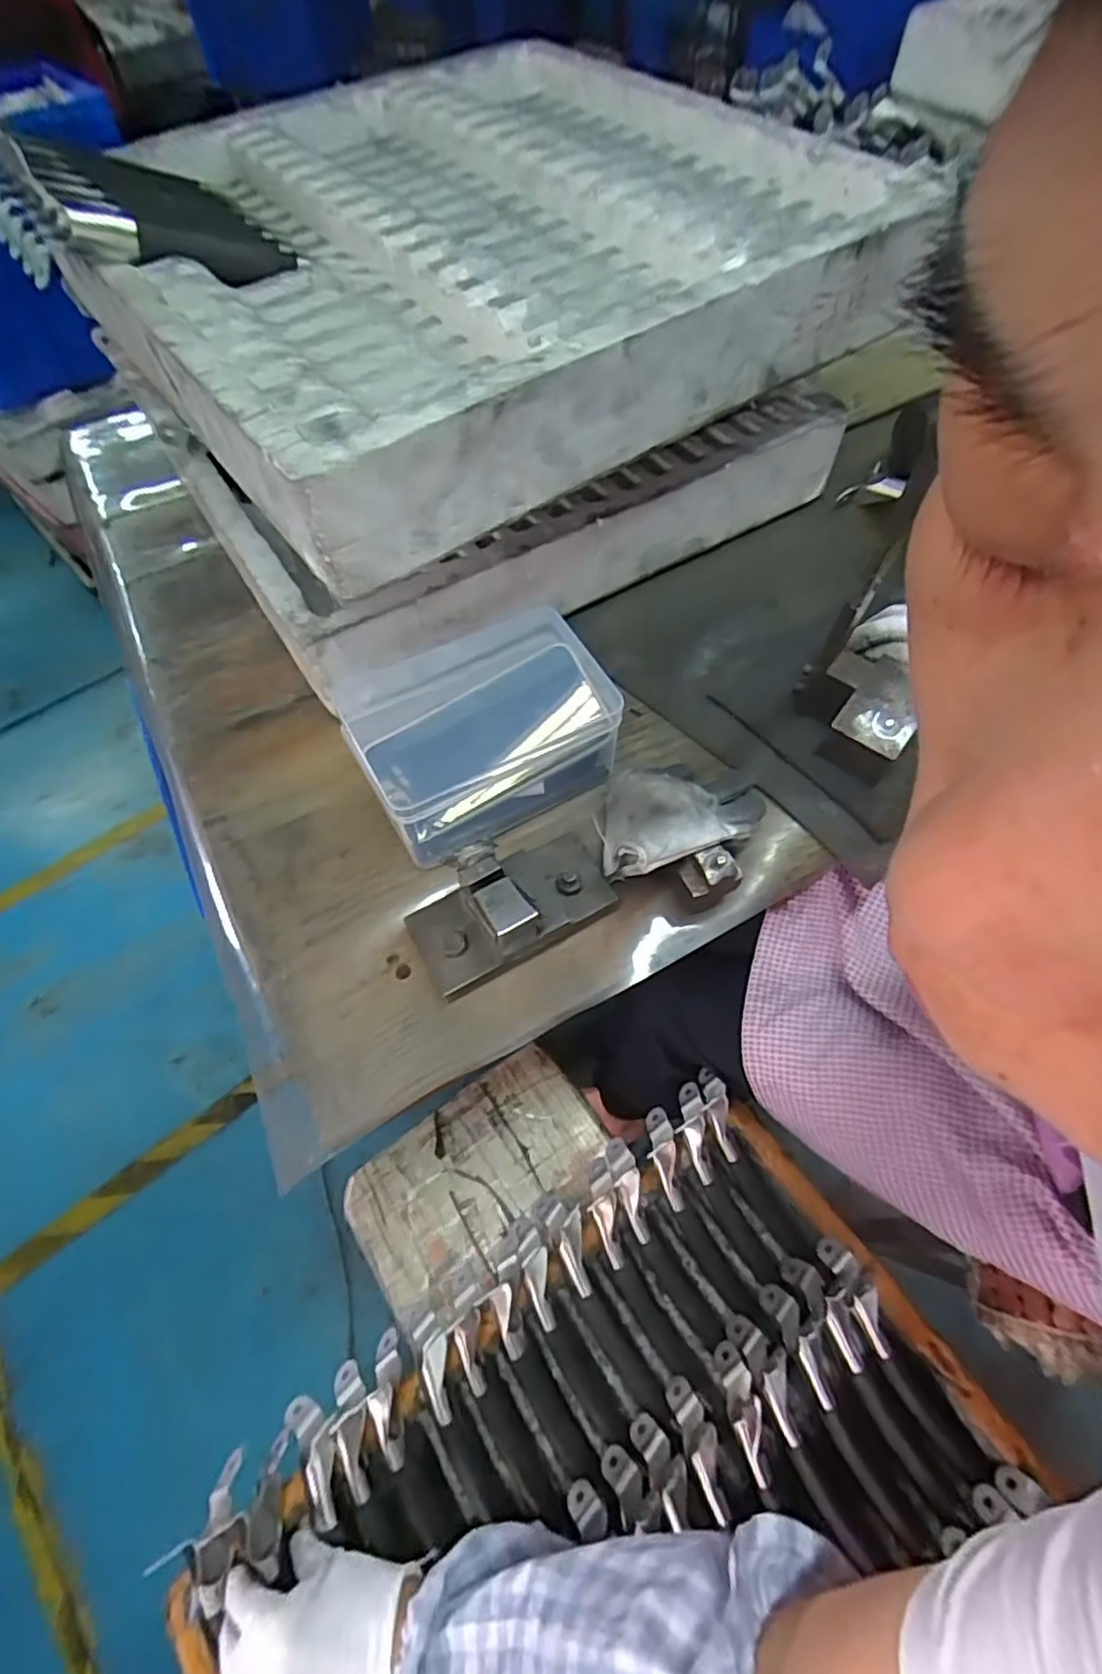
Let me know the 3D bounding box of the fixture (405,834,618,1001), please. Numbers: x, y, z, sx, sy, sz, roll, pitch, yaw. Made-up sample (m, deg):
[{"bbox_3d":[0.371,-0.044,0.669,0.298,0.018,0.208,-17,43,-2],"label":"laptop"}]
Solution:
[{"bbox_3d":[-0.027,0.036,0.419,0.132,0.062,0.069,-30,64,-15],"label":"fixture"}]

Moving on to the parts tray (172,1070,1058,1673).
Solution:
[{"bbox_3d":[0.100,0.551,0.434,0.531,0.088,0.562,-32,65,-16],"label":"parts tray"}]

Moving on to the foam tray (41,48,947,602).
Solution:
[{"bbox_3d":[-0.068,-0.484,0.532,0.540,0.080,0.512,-34,65,-17],"label":"foam tray"}]

